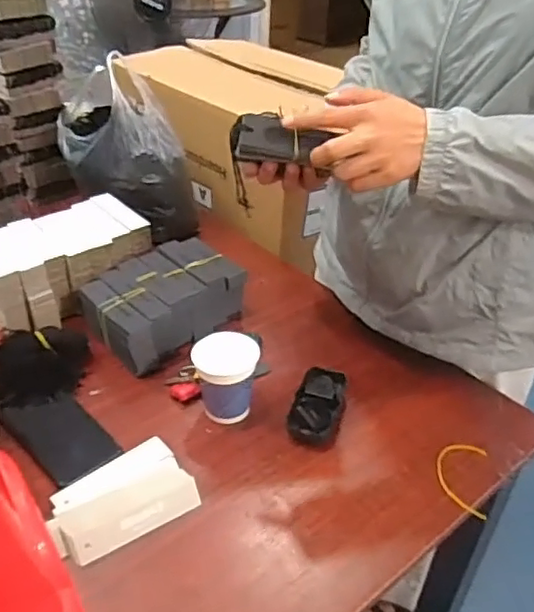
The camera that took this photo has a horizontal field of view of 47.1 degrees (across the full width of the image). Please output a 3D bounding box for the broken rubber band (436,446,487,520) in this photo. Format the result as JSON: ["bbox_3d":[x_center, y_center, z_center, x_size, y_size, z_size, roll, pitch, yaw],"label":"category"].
[{"bbox_3d":[0.214,0.187,0.673,0.052,0.005,0.097,11,36,11],"label":"broken rubber band"}]

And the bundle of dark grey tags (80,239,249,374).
[{"bbox_3d":[-0.152,-0.012,0.865,0.151,0.080,0.206,30,43,32],"label":"bundle of dark grey tags"}]

